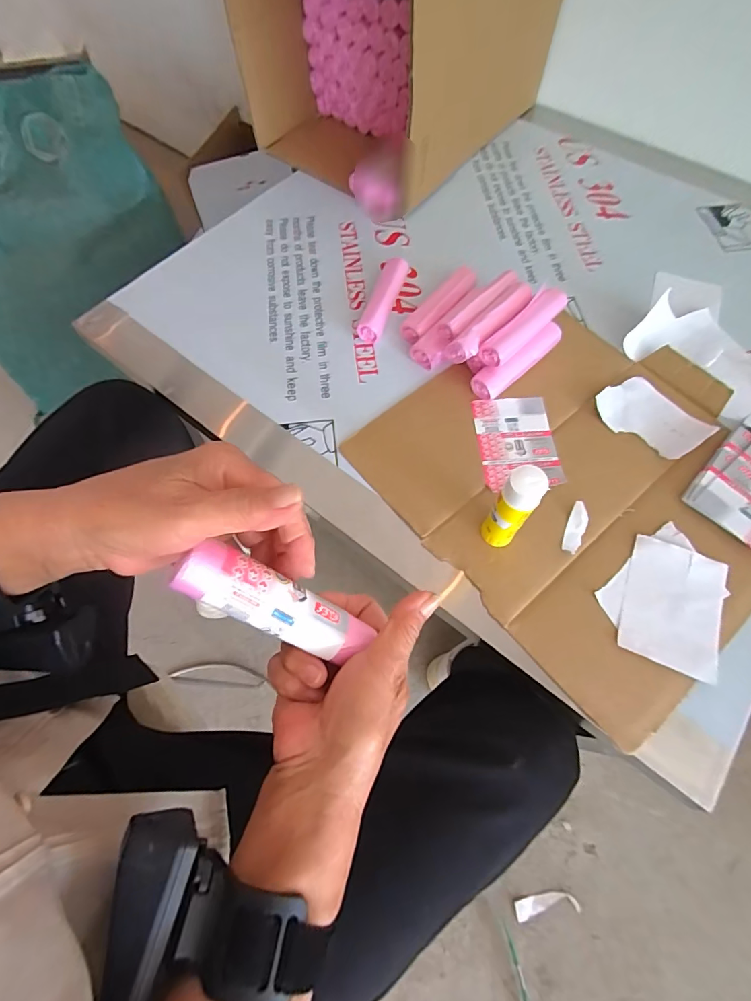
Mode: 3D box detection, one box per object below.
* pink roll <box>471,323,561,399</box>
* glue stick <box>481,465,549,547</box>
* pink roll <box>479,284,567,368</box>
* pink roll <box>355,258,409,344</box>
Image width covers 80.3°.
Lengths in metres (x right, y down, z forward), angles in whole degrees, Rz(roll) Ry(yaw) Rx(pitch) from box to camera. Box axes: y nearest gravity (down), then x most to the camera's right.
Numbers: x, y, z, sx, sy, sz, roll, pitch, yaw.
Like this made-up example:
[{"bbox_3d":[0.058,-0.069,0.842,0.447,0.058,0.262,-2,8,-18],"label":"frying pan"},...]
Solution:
[{"bbox_3d":[0.158,-0.153,0.480,0.126,0.031,0.026,-35,69,-14],"label":"pink roll"},{"bbox_3d":[0.111,0.010,0.365,0.027,0.107,0.025,0,65,1],"label":"glue stick"},{"bbox_3d":[0.157,-0.185,0.472,0.115,0.020,0.027,-41,72,-17],"label":"pink roll"},{"bbox_3d":[0.010,-0.241,0.530,0.029,0.033,0.123,16,66,9],"label":"pink roll"}]

